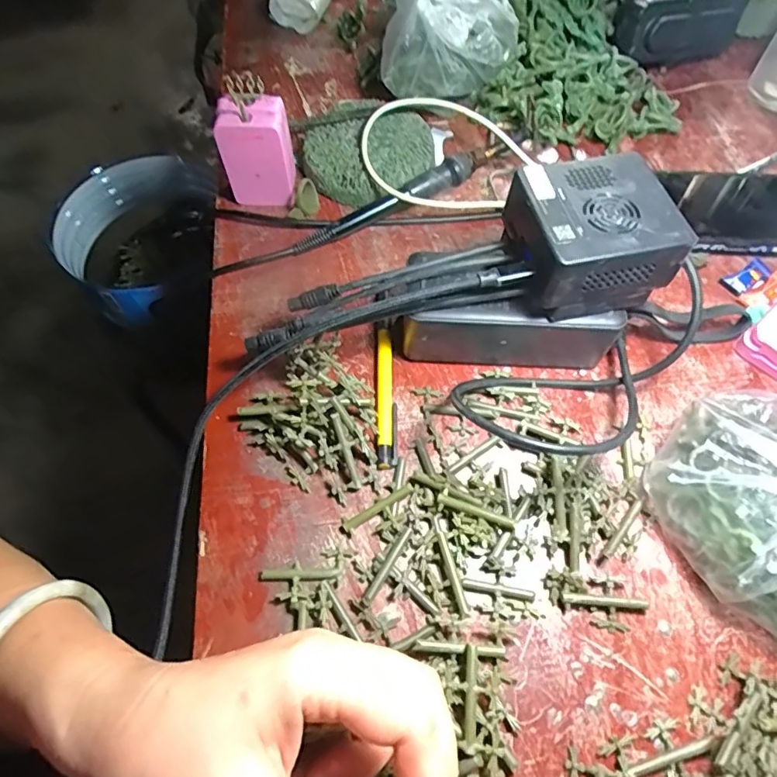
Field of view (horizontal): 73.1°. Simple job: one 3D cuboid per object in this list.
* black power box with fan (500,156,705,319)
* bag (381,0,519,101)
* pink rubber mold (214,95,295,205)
[{"bbox_3d":[0.114,-0.088,0.301,0.078,0.046,0.074,-10,62,-4],"label":"black power box with fan"},{"bbox_3d":[0.050,-0.301,0.419,0.108,0.071,0.116,9,62,5],"label":"bag"},{"bbox_3d":[-0.096,-0.171,0.387,0.051,0.076,0.033,-14,62,-6],"label":"pink rubber mold"}]

